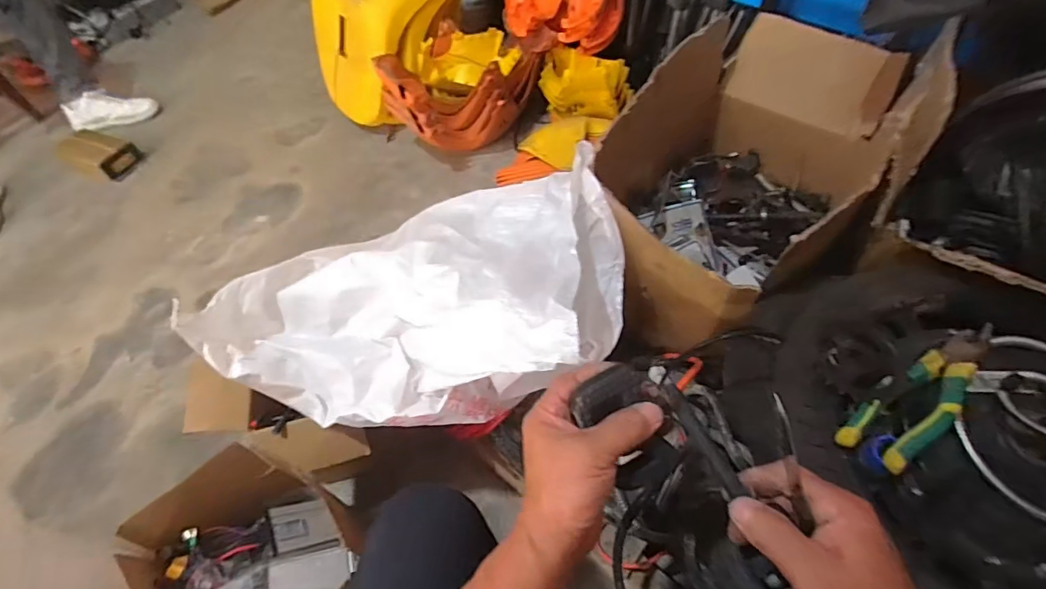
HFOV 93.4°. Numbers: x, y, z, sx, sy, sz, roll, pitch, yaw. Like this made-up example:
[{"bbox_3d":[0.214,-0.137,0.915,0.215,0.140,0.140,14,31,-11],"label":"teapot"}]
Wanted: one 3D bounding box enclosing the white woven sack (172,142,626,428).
[{"bbox_3d":[-0.111,-0.023,0.622,0.465,0.179,0.332,-3,56,3],"label":"white woven sack"}]

